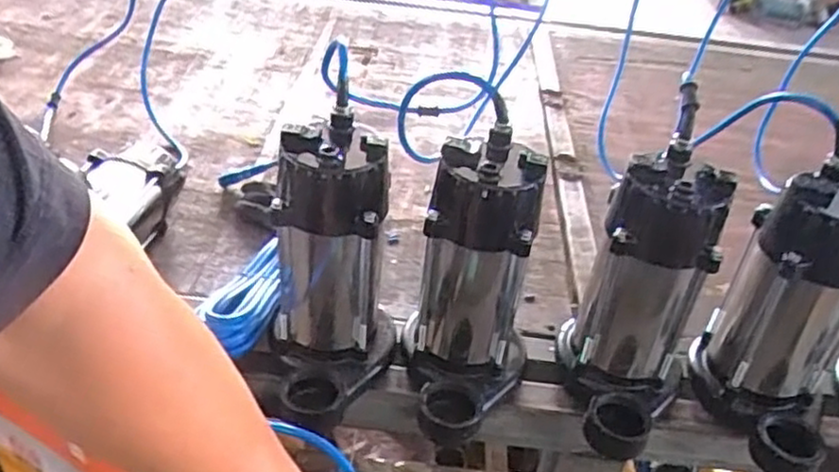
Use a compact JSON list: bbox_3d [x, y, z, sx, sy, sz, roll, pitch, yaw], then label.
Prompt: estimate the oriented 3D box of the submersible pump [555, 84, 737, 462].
[{"bbox_3d":[0.194,0.052,0.622,0.091,0.234,0.149,7,35,1],"label":"submersible pump"}]

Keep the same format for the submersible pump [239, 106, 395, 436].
[{"bbox_3d":[-0.078,0.034,0.632,0.110,0.252,0.175,7,35,1],"label":"submersible pump"}]

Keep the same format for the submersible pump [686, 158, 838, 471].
[{"bbox_3d":[0.328,0.076,0.622,0.106,0.228,0.142,7,35,1],"label":"submersible pump"}]

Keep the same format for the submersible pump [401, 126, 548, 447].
[{"bbox_3d":[0.045,0.046,0.622,0.111,0.238,0.150,11,35,6],"label":"submersible pump"}]

